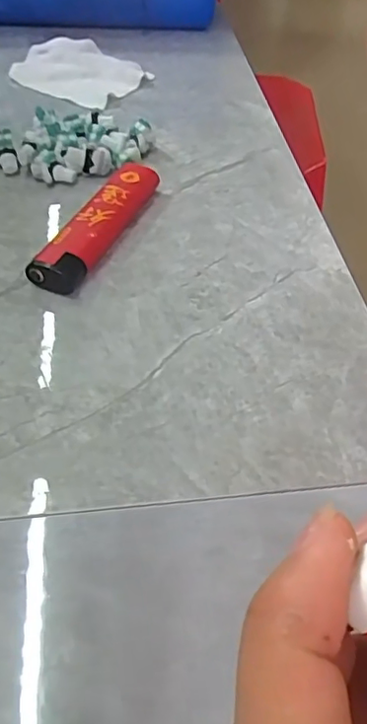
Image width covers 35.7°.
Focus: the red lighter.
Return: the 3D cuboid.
[{"bbox_3d":[-0.033,-0.055,0.226,0.020,0.012,0.078,18,50,11],"label":"red lighter"}]

